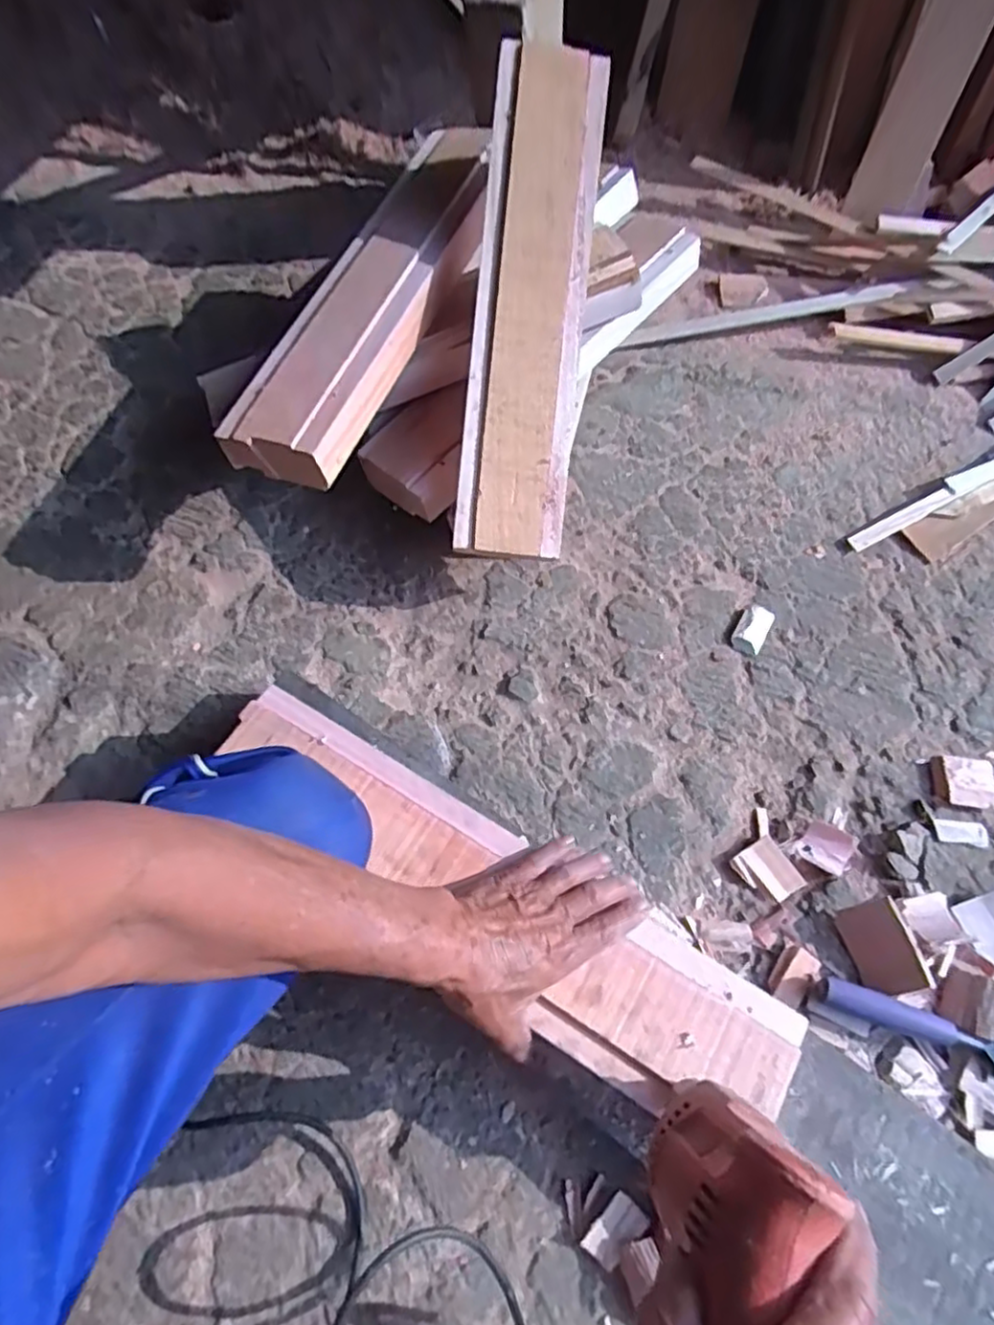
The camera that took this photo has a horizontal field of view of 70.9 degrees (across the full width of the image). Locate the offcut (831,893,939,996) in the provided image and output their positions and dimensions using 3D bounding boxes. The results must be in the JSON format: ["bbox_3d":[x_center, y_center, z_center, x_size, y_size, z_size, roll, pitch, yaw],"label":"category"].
[{"bbox_3d":[0.340,0.253,0.618,0.055,0.005,0.076,-34,49,29],"label":"offcut"}]

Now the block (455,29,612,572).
[{"bbox_3d":[0.033,-0.364,0.704,0.112,0.059,0.514,6,93,3],"label":"block"}]

